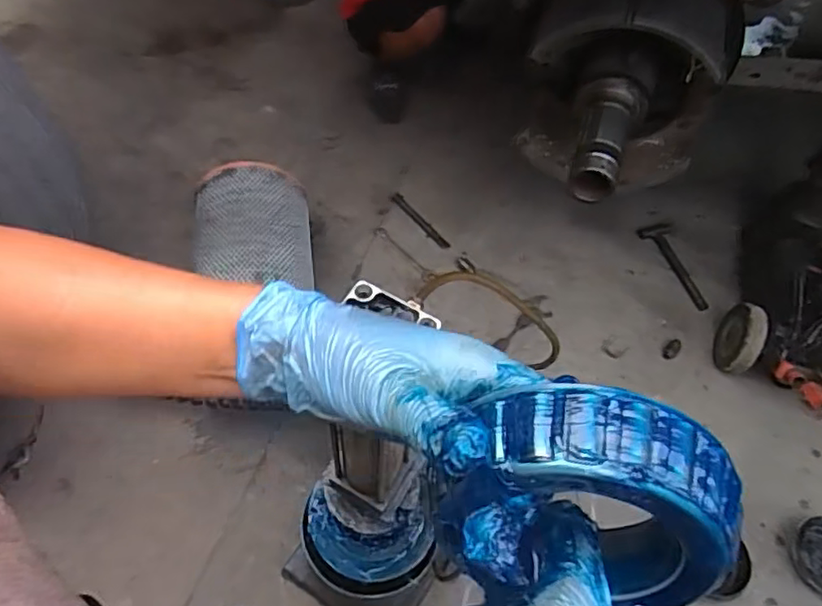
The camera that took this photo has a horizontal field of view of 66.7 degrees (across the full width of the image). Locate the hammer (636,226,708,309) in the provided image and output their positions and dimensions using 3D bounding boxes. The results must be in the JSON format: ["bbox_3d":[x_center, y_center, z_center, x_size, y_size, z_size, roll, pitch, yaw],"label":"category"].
[{"bbox_3d":[0.746,-0.106,1.735,0.078,0.042,0.289,-18,62,-14],"label":"hammer"}]

